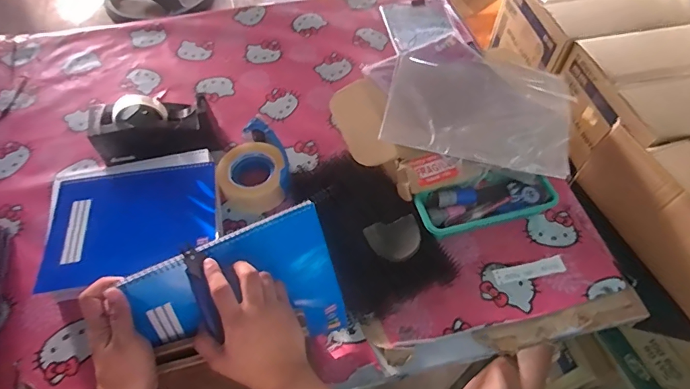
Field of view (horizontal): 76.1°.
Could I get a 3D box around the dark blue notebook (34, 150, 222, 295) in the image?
[{"bbox_3d":[-0.330,0.028,0.687,0.258,0.018,0.209,-12,56,-8],"label":"dark blue notebook"}]

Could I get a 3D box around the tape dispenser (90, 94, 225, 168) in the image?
[{"bbox_3d":[-0.331,-0.108,0.777,0.205,0.110,0.098,-14,57,-10],"label":"tape dispenser"}]

